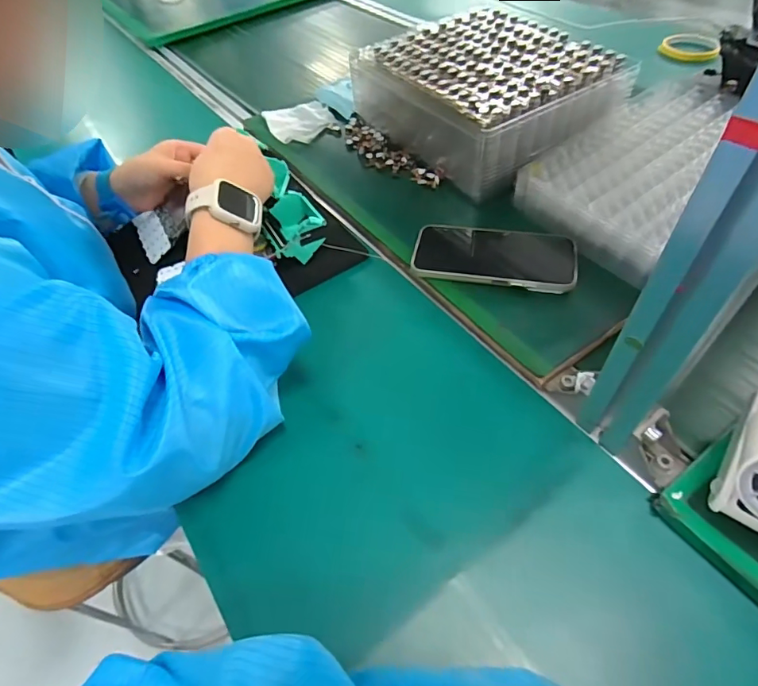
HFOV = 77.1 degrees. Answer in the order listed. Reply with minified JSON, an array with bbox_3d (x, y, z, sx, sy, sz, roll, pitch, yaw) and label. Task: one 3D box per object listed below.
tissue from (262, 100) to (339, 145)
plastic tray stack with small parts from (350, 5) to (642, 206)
[{"bbox_3d":[-0.114,-0.328,0.703,0.095,0.013,0.085,-24,55,-14],"label":"tissue"},{"bbox_3d":[0.128,-0.330,0.622,0.222,0.094,0.290,-32,57,-20],"label":"plastic tray stack with small parts"}]

